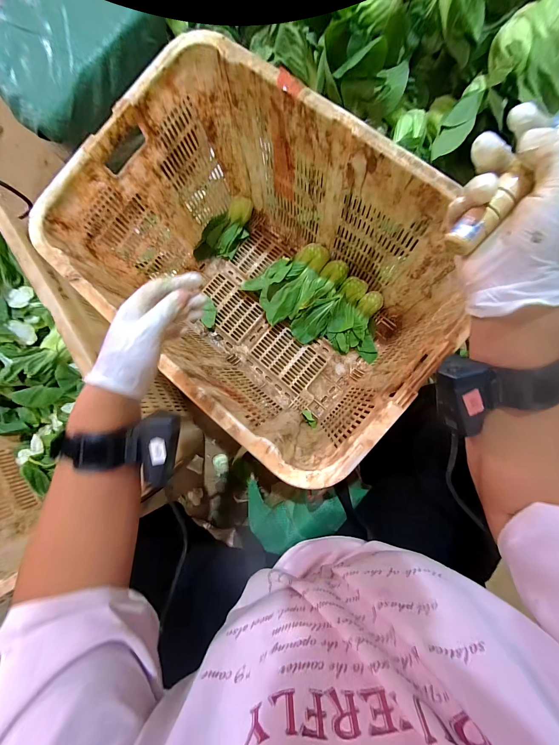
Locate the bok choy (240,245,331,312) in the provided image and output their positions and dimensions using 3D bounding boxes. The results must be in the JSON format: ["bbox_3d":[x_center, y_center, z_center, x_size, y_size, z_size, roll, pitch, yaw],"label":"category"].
[{"bbox_3d":[0.021,-0.259,0.728,0.243,0.076,0.097,-23,82,4],"label":"bok choy"}]

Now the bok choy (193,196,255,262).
[{"bbox_3d":[-0.153,-0.398,0.770,0.215,0.062,0.106,-45,81,1],"label":"bok choy"}]

